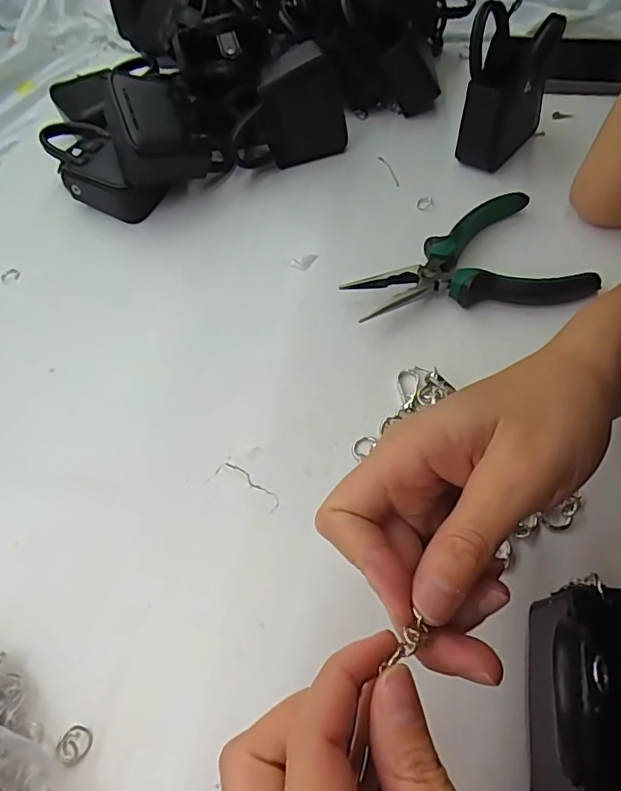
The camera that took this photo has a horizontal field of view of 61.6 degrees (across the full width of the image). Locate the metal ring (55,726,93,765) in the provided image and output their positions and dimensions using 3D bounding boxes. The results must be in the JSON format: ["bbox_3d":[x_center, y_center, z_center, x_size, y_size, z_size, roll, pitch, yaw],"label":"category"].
[{"bbox_3d":[-0.102,0.150,0.223,0.013,0.004,0.014,-2,57,3],"label":"metal ring"}]

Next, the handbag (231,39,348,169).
[{"bbox_3d":[-0.019,-0.227,0.418,0.093,0.081,0.033,-12,57,-3],"label":"handbag"}]

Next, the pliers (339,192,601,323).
[{"bbox_3d":[0.102,-0.079,0.344,0.146,0.023,0.095,-22,58,-10],"label":"pliers"}]

